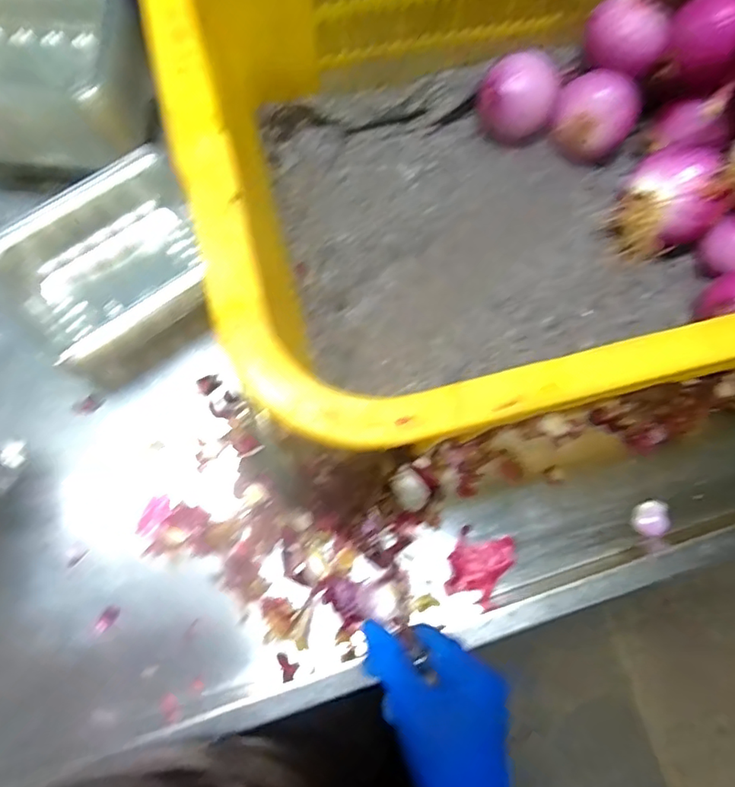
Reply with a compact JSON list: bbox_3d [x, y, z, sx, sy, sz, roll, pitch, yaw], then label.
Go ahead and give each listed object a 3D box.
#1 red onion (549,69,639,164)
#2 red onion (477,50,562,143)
[{"bbox_3d":[0.229,-0.281,0.564,0.081,0.075,0.068,32,78,4],"label":"red onion"},{"bbox_3d":[0.153,-0.300,0.565,0.074,0.064,0.066,12,77,-1],"label":"red onion"}]

